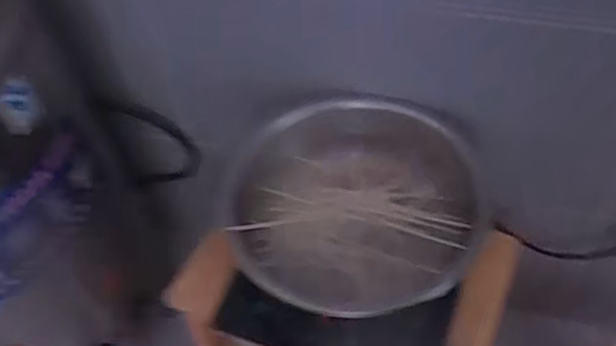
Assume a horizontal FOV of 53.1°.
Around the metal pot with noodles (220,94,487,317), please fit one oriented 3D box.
[{"bbox_3d":[0.080,0.048,0.976,0.409,0.091,0.405,-3,52,3],"label":"metal pot with noodles"}]

